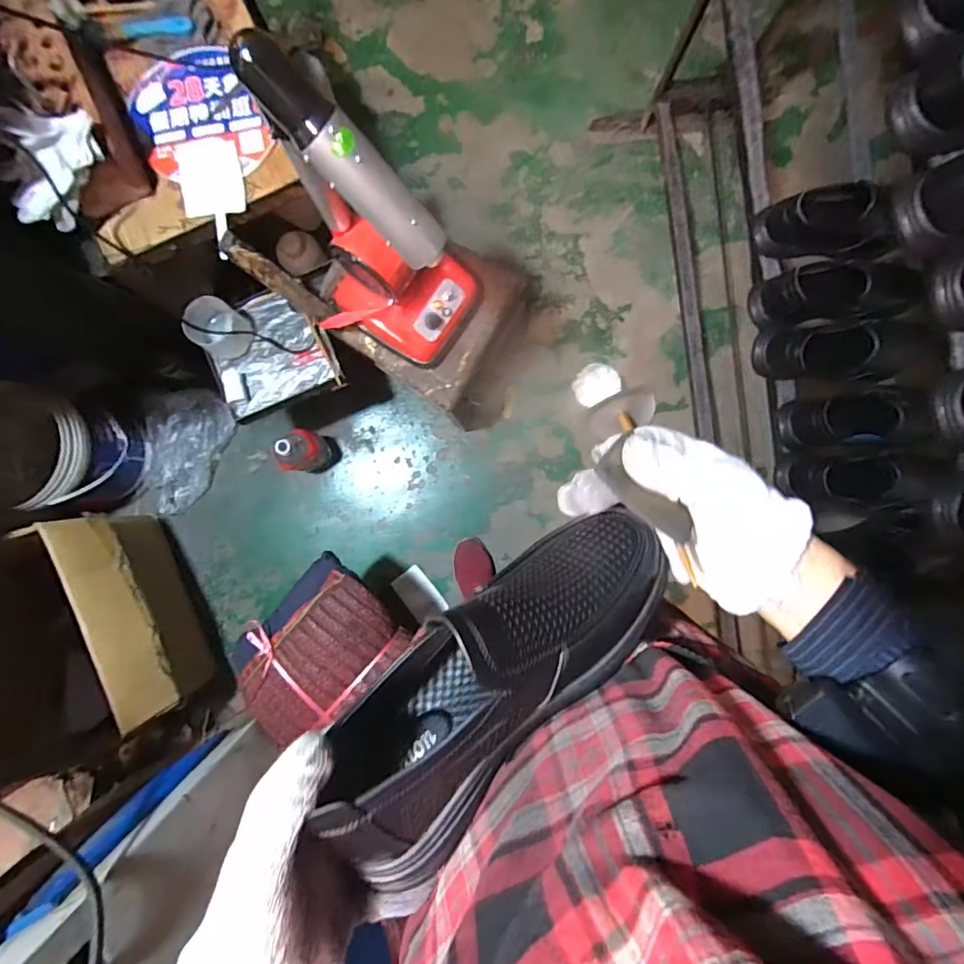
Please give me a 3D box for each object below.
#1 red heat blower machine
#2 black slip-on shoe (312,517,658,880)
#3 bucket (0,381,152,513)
[{"bbox_3d":[-0.143,-0.336,0.681,0.242,0.480,0.191,24,89,0],"label":"red heat blower machine"},{"bbox_3d":[0.013,0.110,0.290,0.240,0.085,0.092,-40,90,-15],"label":"black slip-on shoe"},{"bbox_3d":[-0.934,-0.060,1.071,0.228,0.263,0.235,0,90,0],"label":"bucket"}]

